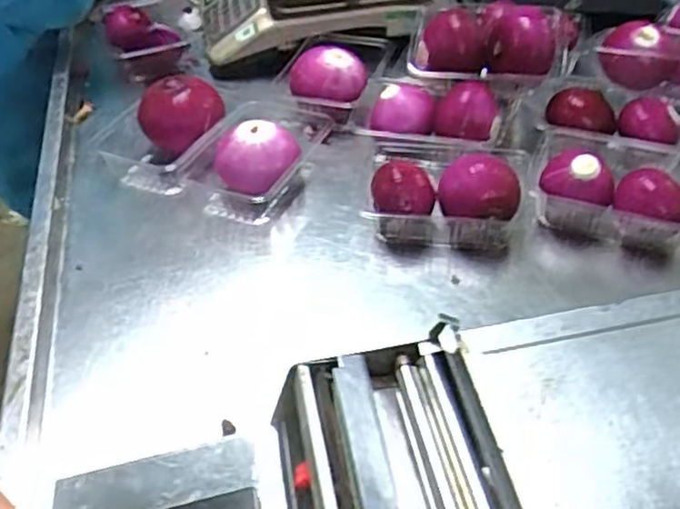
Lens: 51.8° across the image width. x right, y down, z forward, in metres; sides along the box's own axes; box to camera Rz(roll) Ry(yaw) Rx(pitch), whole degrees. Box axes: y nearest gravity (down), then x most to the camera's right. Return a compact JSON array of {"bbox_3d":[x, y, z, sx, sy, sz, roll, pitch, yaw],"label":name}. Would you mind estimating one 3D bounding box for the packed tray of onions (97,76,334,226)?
[{"bbox_3d":[-0.147,-0.149,0.836,0.240,0.099,0.189,17,47,20],"label":"packed tray of onions"}]

